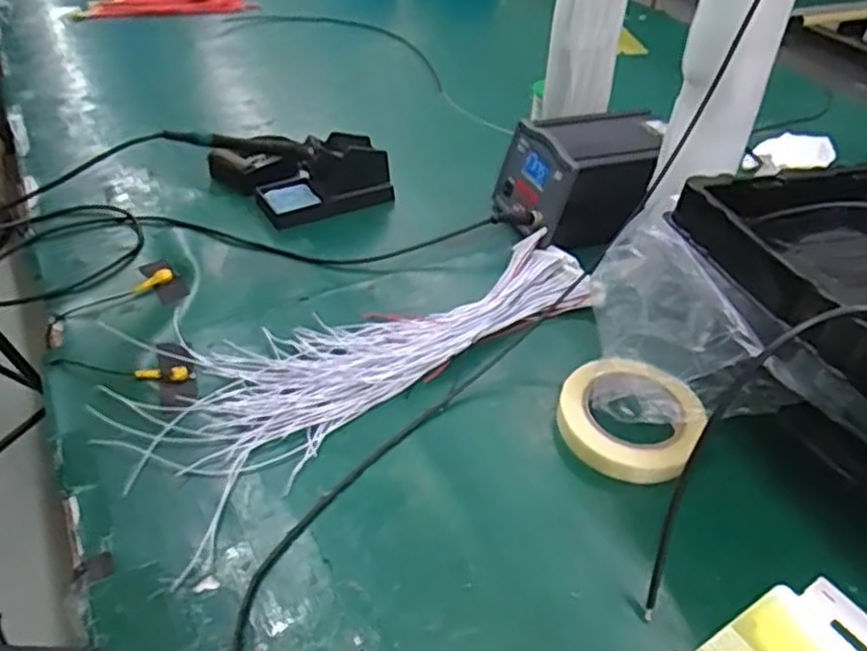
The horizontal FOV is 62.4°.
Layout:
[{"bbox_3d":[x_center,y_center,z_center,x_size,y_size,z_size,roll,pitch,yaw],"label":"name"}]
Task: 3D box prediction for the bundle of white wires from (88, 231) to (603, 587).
[{"bbox_3d":[-0.054,0.015,0.645,0.456,0.017,0.180,-31,51,-32],"label":"bundle of white wires"}]

